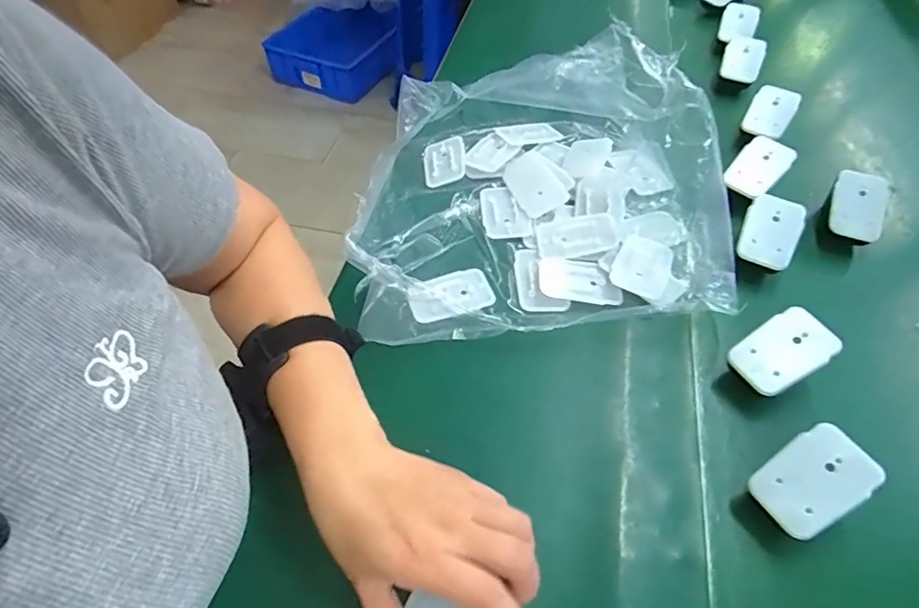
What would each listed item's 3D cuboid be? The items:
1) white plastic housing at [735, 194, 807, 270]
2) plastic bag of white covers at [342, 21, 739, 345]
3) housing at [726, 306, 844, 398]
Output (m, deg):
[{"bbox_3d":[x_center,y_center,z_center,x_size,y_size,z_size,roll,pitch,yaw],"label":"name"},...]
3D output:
[{"bbox_3d":[0.268,-0.063,0.432,0.042,0.012,0.065,19,80,24],"label":"white plastic housing"},{"bbox_3d":[0.063,-0.138,0.441,0.295,0.130,0.310,-2,52,-2],"label":"plastic bag of white covers"},{"bbox_3d":[0.231,0.033,0.358,0.066,0.009,0.044,-37,62,2],"label":"housing"}]

